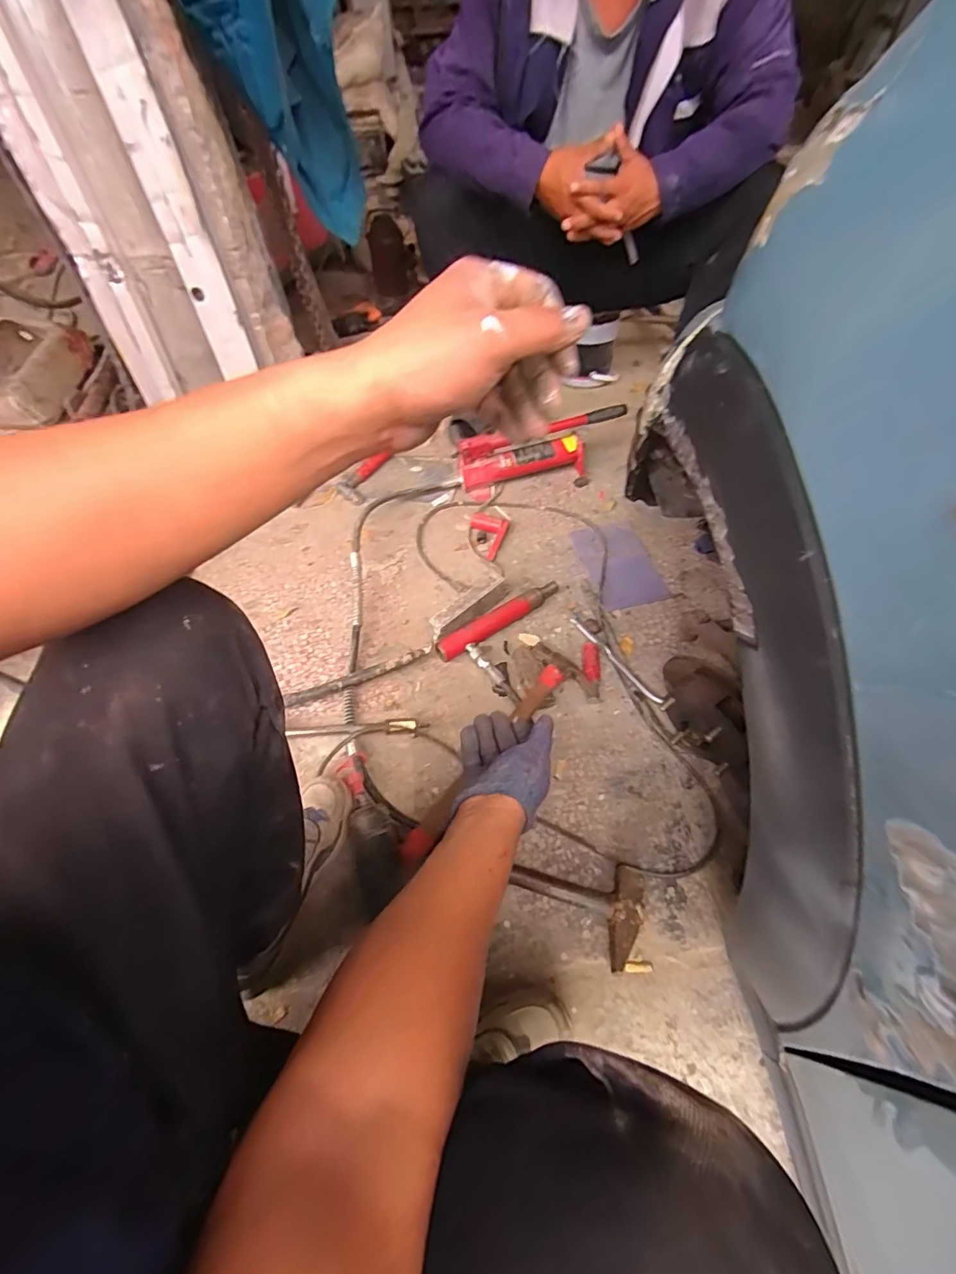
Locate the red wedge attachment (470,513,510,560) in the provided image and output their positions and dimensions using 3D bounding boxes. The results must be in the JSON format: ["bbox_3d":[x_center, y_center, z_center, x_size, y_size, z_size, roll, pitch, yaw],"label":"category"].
[{"bbox_3d":[0.011,-0.219,1.086,0.088,0.024,0.101,20,58,16],"label":"red wedge attachment"}]

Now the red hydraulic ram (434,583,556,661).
[{"bbox_3d":[0.043,-0.034,0.945,0.267,0.038,0.033,-33,60,-19],"label":"red hydraulic ram"}]

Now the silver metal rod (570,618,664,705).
[{"bbox_3d":[0.241,0.040,0.899,0.018,0.014,0.221,-31,59,-19],"label":"silver metal rod"}]

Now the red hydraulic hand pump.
[{"bbox_3d":[0.146,-0.416,1.148,0.383,0.129,0.089,-12,55,-6],"label":"red hydraulic hand pump"}]

